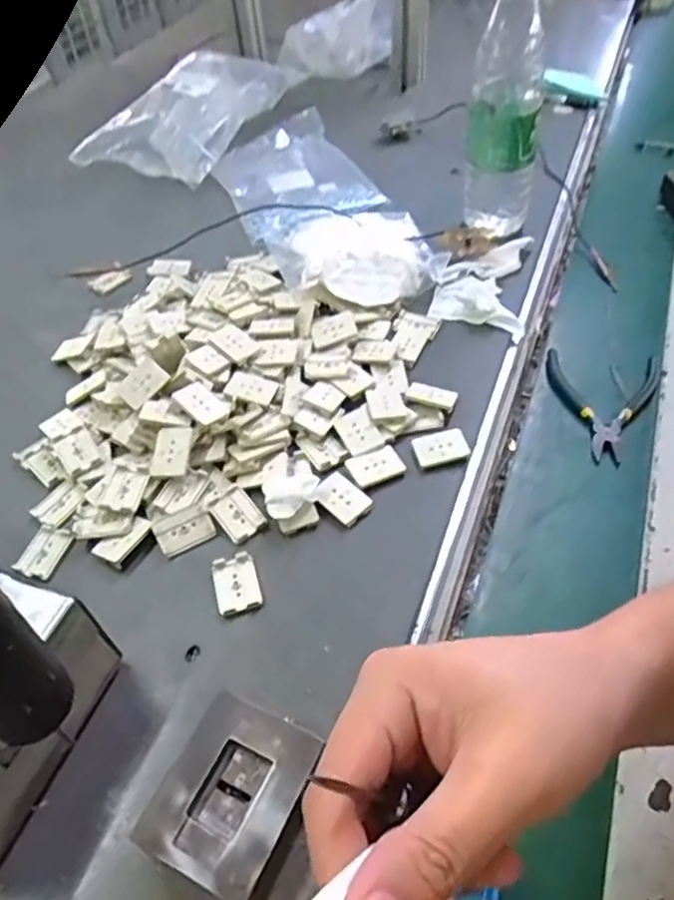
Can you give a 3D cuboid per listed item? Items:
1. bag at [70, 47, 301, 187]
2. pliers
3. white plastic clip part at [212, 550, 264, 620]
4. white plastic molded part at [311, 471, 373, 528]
[{"bbox_3d":[-0.177,-0.424,0.801,0.162,0.049,0.256,23,55,13],"label":"bag"},{"bbox_3d":[0.222,-0.036,0.545,0.087,0.018,0.120,5,49,8],"label":"pliers"},{"bbox_3d":[-0.064,0.085,0.422,0.028,0.004,0.043,-15,49,-9],"label":"white plastic clip part"},{"bbox_3d":[0.004,0.034,0.458,0.039,0.008,0.027,33,58,28],"label":"white plastic molded part"}]

